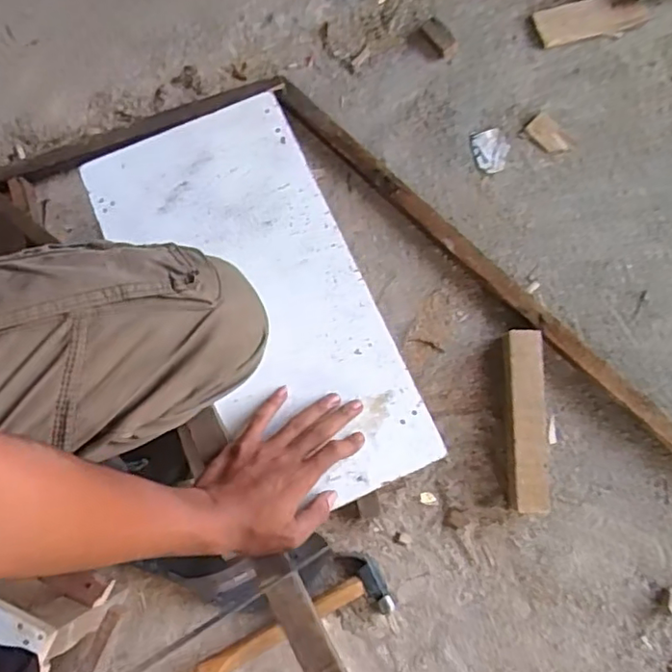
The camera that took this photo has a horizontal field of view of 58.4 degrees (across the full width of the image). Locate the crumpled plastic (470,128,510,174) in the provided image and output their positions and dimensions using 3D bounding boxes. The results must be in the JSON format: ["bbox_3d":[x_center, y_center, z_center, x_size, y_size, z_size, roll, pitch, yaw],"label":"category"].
[{"bbox_3d":[0.235,-0.281,0.908,0.052,0.004,0.070,-15,77,-3],"label":"crumpled plastic"}]

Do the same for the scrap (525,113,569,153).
[{"bbox_3d":[0.322,-0.304,0.910,0.043,0.008,0.067,-43,80,-9],"label":"scrap"}]

